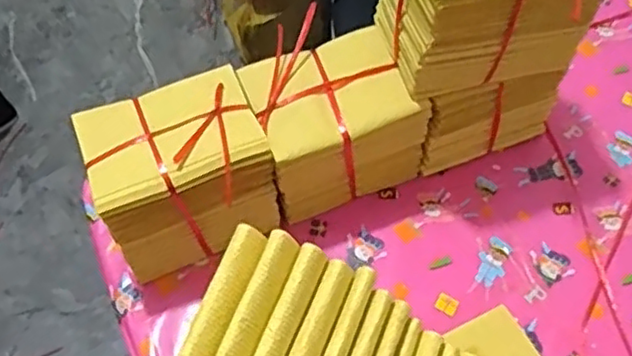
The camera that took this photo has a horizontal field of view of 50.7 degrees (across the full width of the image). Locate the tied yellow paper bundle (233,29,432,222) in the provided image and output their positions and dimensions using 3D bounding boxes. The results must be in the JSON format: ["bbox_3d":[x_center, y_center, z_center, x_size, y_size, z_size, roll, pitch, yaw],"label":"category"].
[{"bbox_3d":[0.017,-0.052,0.713,0.160,0.147,0.119,-23,62,-13],"label":"tied yellow paper bundle"}]

